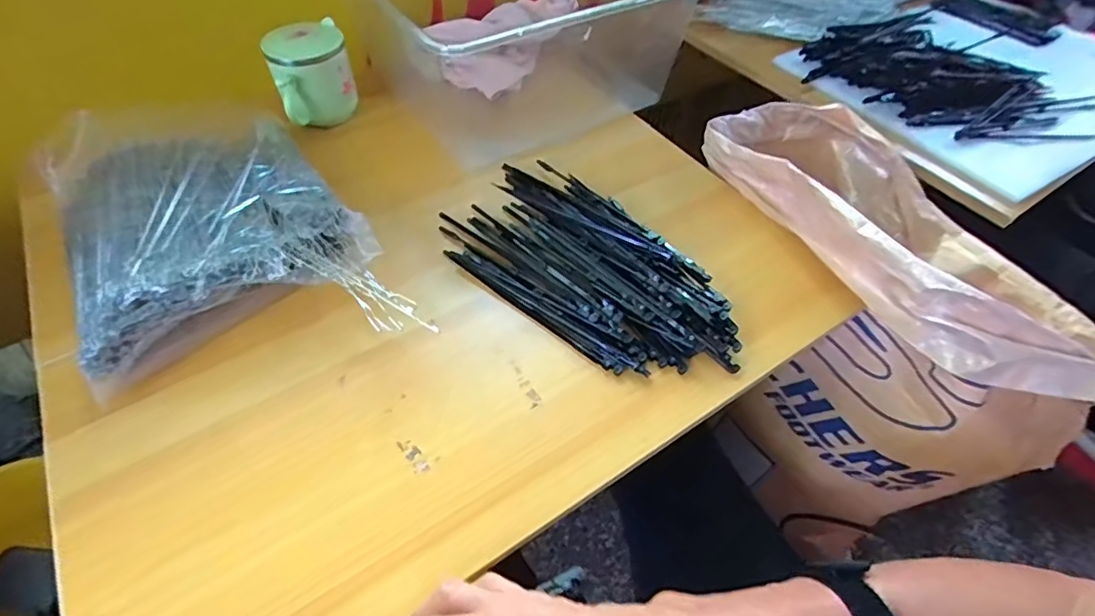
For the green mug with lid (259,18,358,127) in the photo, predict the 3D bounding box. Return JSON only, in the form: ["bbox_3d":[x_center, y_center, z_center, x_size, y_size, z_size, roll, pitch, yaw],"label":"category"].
[{"bbox_3d":[-0.248,-0.247,0.567,0.080,0.080,0.071,-23,56,-20],"label":"green mug with lid"}]

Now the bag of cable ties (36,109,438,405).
[{"bbox_3d":[-0.267,-0.058,0.432,0.212,0.056,0.308,-27,57,-22],"label":"bag of cable ties"}]

